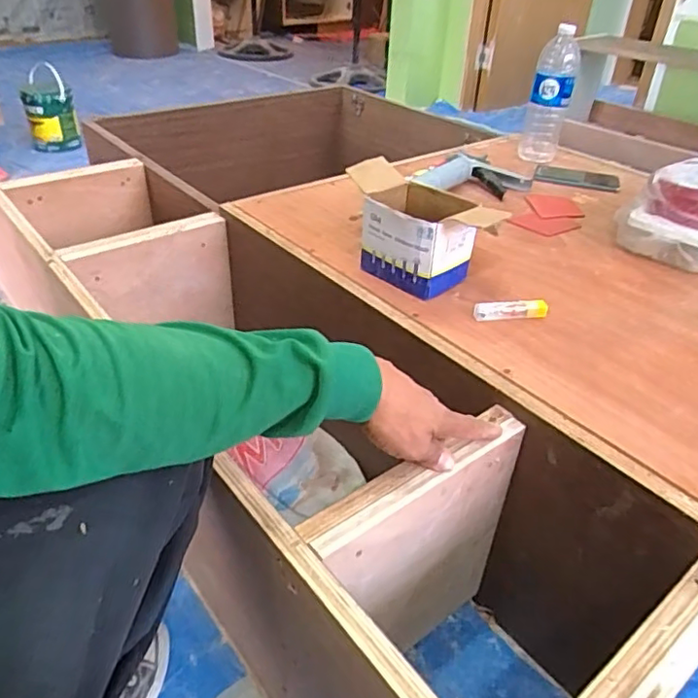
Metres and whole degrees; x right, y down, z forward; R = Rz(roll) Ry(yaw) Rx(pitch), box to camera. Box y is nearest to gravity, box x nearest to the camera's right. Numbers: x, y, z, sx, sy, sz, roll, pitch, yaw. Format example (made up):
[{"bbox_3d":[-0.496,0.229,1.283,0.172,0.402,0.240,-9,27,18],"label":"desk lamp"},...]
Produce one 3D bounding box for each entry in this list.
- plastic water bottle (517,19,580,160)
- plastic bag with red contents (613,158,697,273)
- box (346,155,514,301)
[{"bbox_3d":[0.397,-0.497,1.180,0.079,0.241,0.088,13,37,13],"label":"plastic water bottle"},{"bbox_3d":[0.500,-0.207,0.881,0.182,0.122,0.172,28,43,30],"label":"plastic bag with red contents"},{"bbox_3d":[0.090,-0.151,0.782,0.104,0.121,0.215,-29,47,-36],"label":"box"}]

